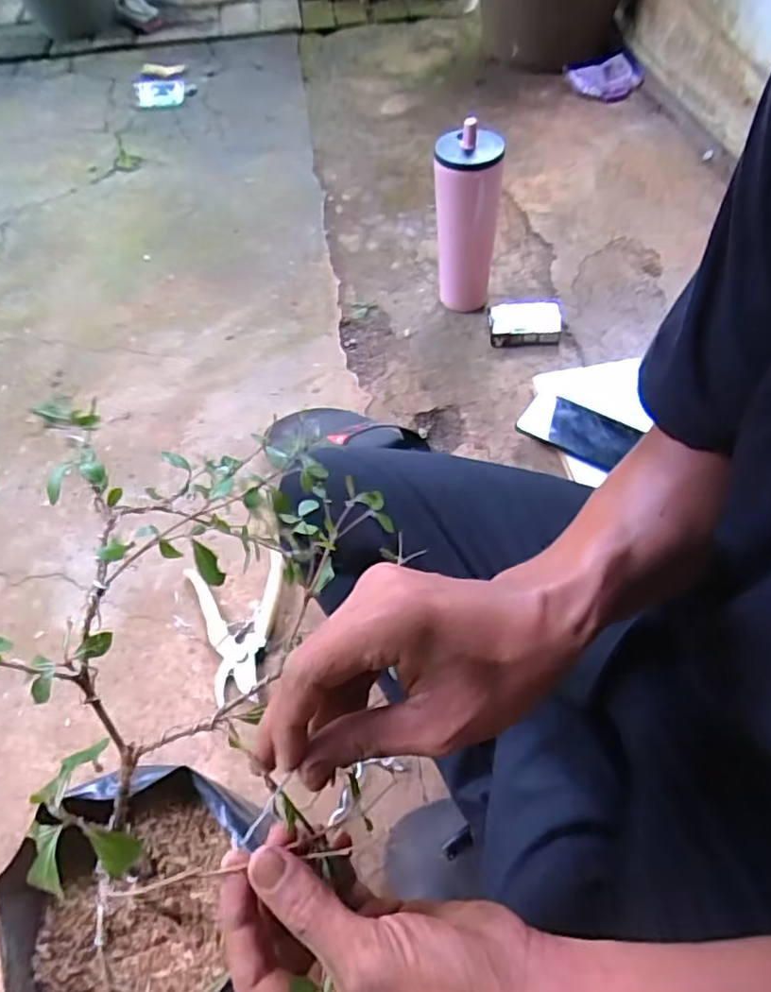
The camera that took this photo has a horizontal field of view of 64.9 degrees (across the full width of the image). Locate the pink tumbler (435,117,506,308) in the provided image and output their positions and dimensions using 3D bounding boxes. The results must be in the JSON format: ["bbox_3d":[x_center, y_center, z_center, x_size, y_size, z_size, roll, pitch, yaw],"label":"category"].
[{"bbox_3d":[0.109,-0.362,0.816,0.080,0.241,0.065,2,56,6],"label":"pink tumbler"}]

